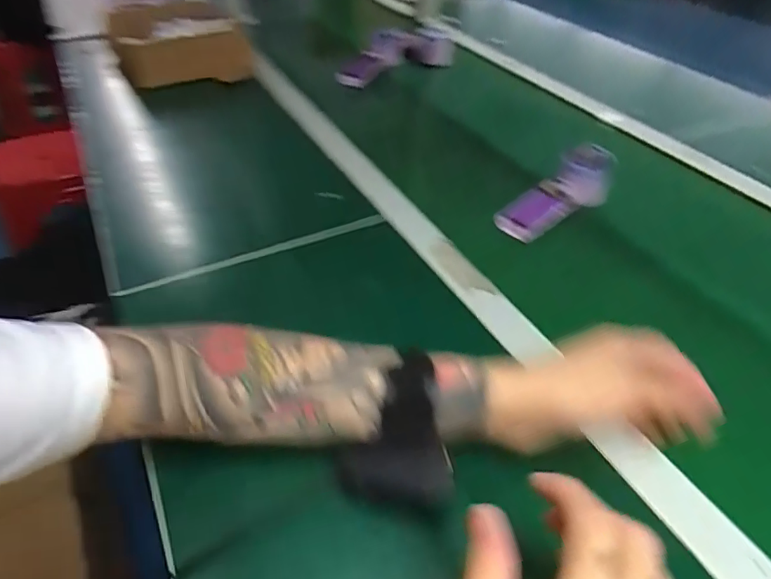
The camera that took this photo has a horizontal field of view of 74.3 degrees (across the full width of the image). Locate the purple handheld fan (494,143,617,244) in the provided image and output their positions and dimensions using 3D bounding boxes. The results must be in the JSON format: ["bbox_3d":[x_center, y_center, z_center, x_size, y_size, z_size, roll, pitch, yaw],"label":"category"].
[{"bbox_3d":[0.205,-0.113,0.608,0.167,0.071,0.060,-35,52,-11],"label":"purple handheld fan"}]

